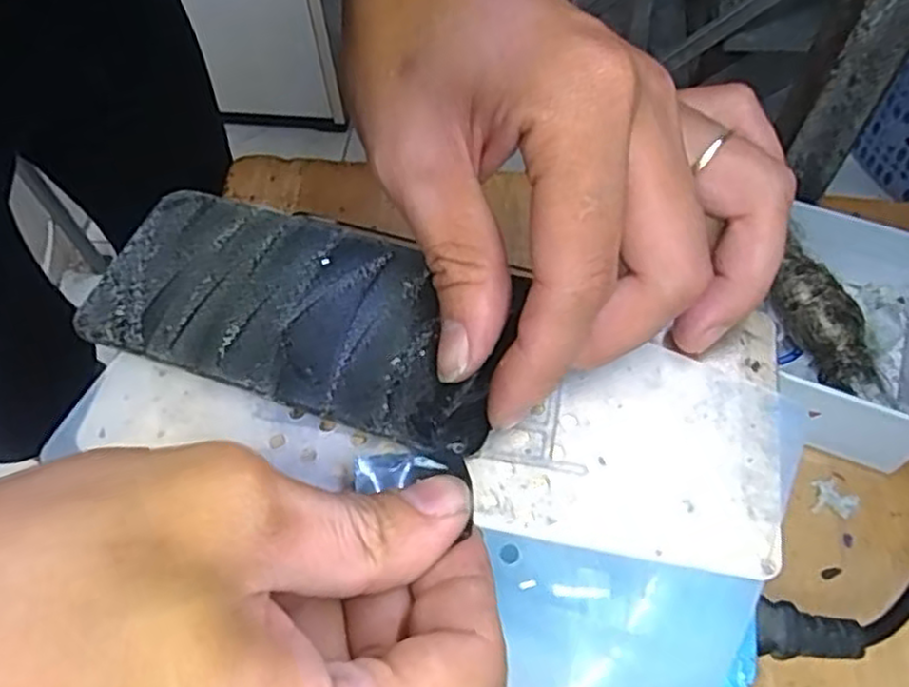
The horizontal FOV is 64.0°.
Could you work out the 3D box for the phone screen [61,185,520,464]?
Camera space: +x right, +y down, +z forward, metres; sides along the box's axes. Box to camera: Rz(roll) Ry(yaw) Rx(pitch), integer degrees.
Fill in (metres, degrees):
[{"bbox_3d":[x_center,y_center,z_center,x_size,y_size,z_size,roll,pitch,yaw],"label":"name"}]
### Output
[{"bbox_3d":[-0.045,-0.012,0.218,0.125,0.004,0.062,16,62,12],"label":"phone screen"}]

